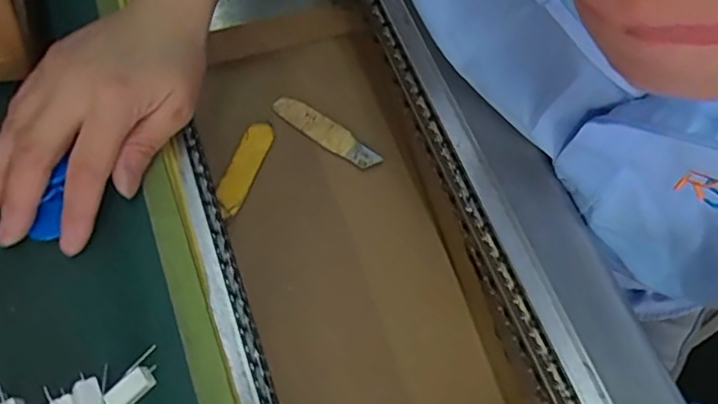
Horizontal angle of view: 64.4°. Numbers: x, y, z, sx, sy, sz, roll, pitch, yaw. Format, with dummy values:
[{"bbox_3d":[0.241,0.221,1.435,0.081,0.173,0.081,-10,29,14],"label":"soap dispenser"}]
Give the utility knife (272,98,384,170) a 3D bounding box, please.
[{"bbox_3d":[-0.027,-0.056,0.449,0.095,0.005,0.022,32,68,11],"label":"utility knife"}]

